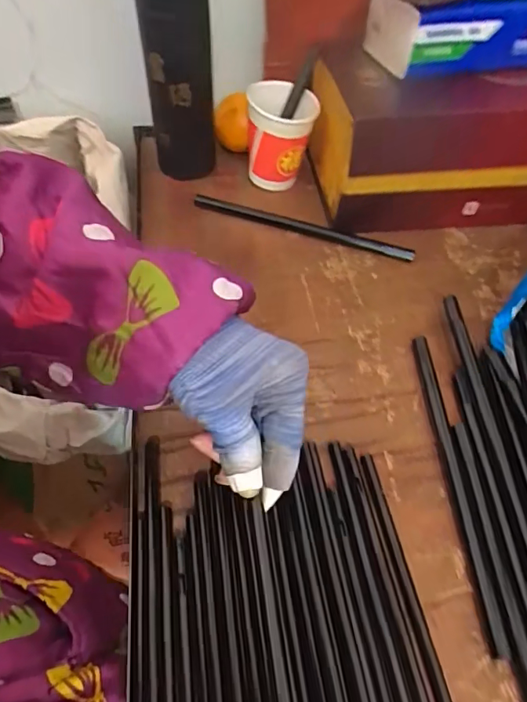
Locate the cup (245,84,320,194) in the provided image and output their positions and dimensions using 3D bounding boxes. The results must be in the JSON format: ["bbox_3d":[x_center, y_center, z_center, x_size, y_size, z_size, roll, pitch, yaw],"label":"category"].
[{"bbox_3d":[0.018,-0.222,0.497,0.069,0.087,0.062,3,54,-1],"label":"cup"}]

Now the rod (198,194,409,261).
[{"bbox_3d":[0.040,-0.128,0.480,0.226,0.015,0.016,15,55,8],"label":"rod"}]

